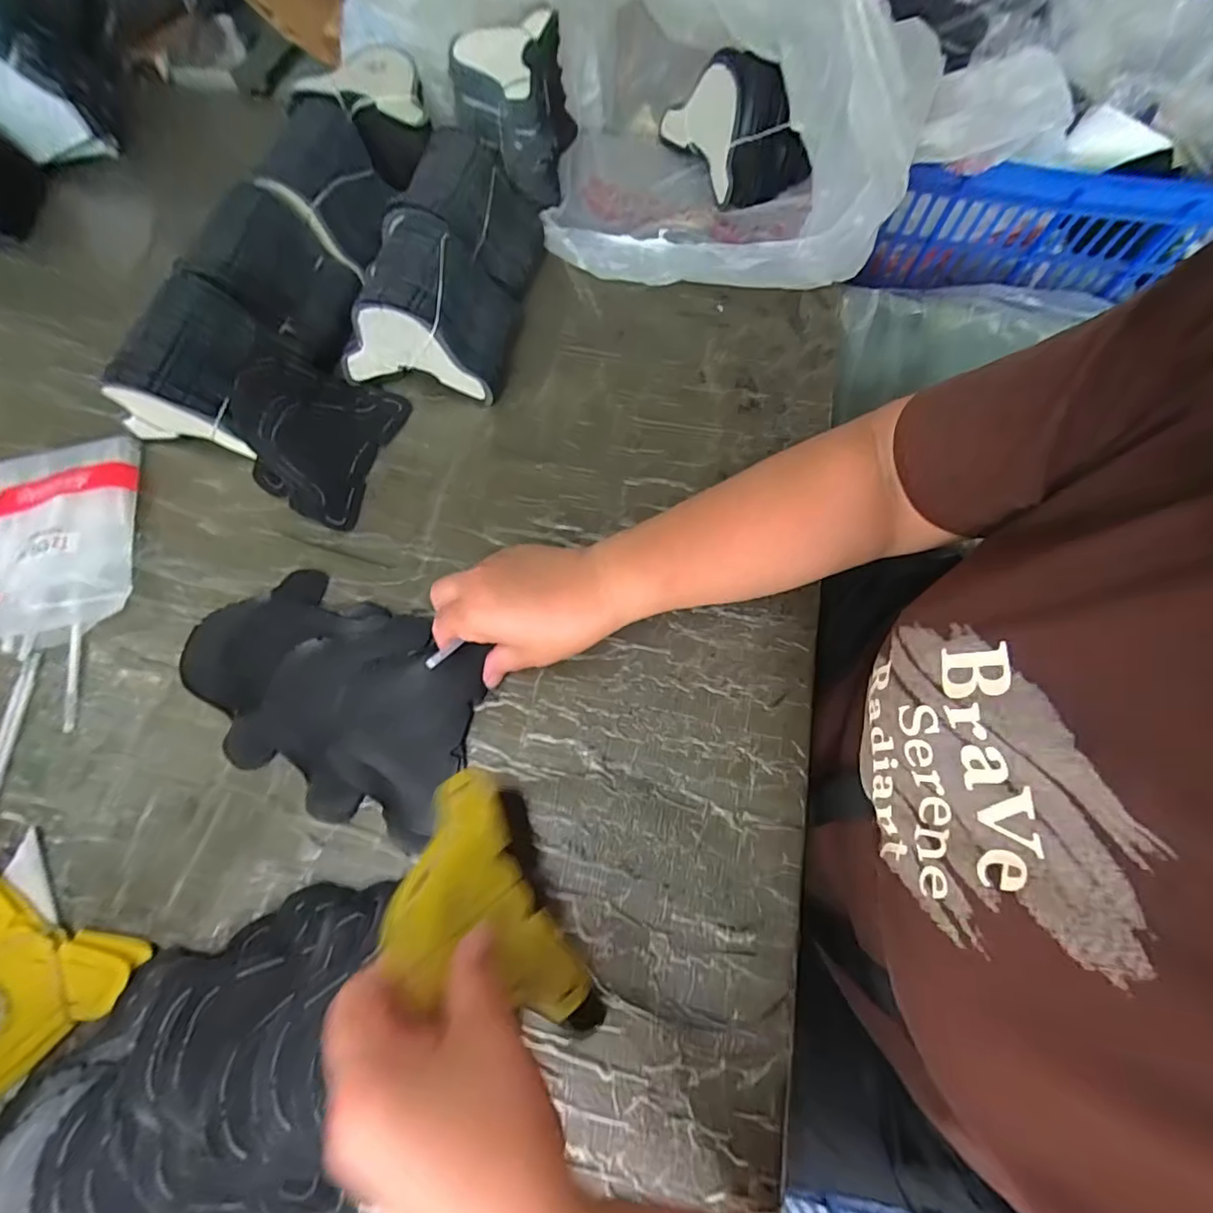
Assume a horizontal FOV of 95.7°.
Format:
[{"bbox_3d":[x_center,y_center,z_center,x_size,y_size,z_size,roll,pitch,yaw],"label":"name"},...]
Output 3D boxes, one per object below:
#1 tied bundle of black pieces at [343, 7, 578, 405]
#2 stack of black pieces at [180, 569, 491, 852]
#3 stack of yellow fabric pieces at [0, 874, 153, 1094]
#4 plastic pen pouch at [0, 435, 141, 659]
[{"bbox_3d":[-0.122,-0.377,0.505,0.122,0.132,0.362,11,68,6],"label":"tied bundle of black pieces"},{"bbox_3d":[-0.192,0.056,0.380,0.210,0.016,0.133,22,70,10],"label":"stack of black pieces"},{"bbox_3d":[-0.351,0.225,0.318,0.131,0.010,0.095,19,69,9],"label":"stack of yellow fabric pieces"},{"bbox_3d":[-0.431,-0.055,0.430,0.108,0.027,0.175,-16,68,-5],"label":"plastic pen pouch"}]

